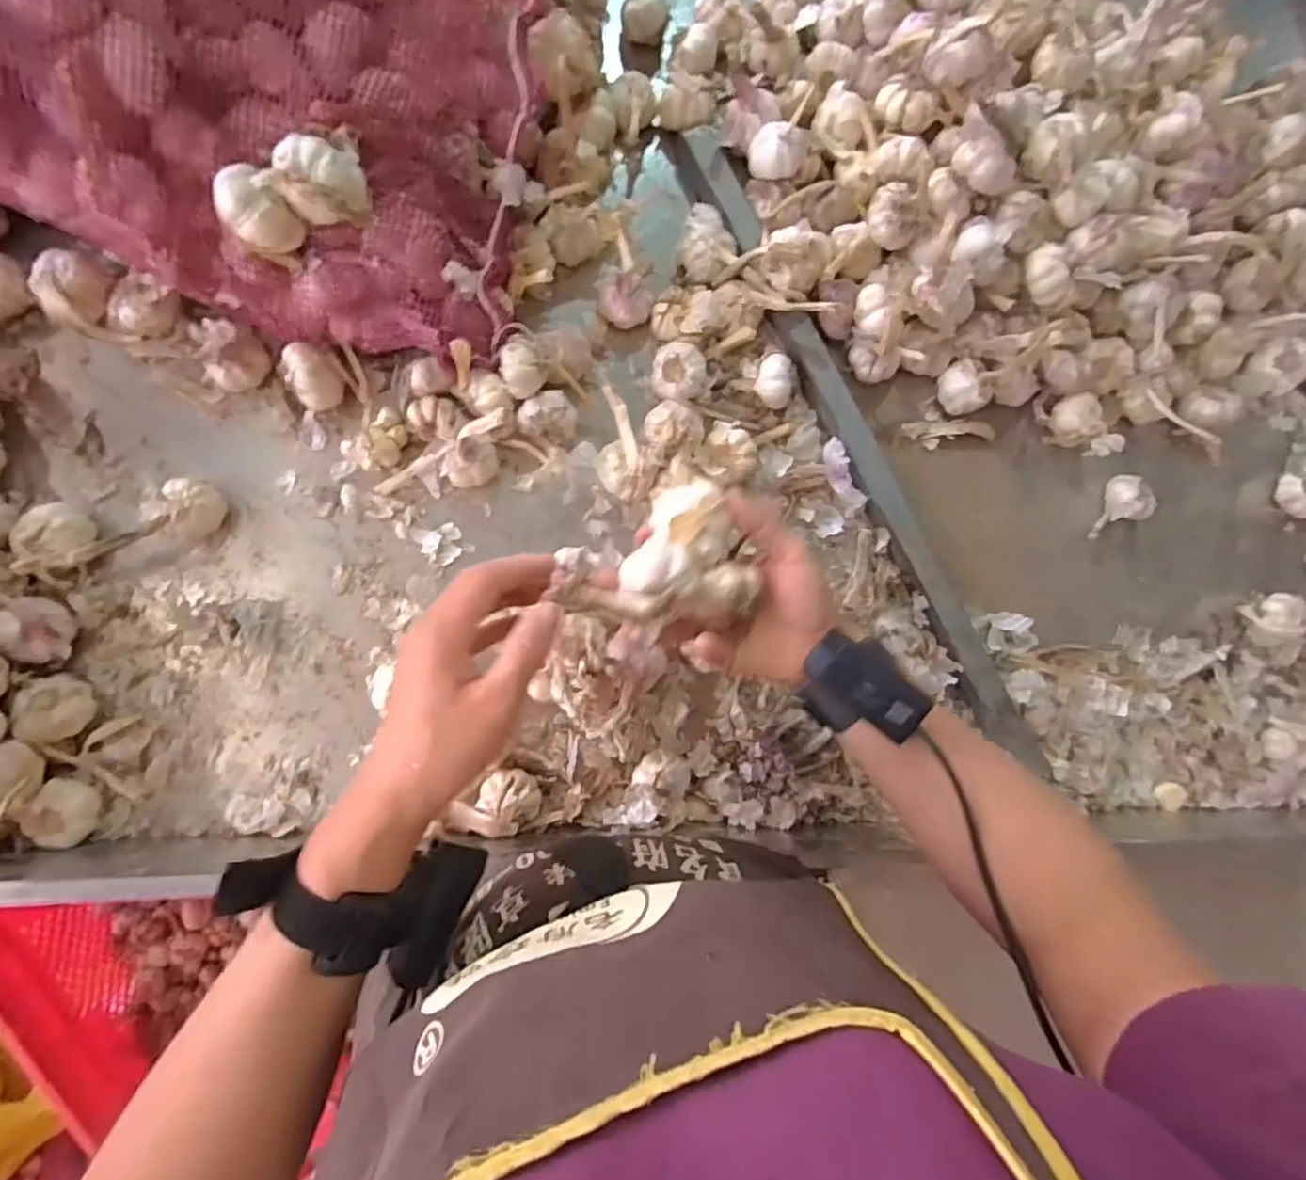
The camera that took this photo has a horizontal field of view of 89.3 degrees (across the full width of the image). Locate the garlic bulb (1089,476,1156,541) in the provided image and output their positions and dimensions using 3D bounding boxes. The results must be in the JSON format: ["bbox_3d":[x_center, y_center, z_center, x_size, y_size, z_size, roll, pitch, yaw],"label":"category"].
[{"bbox_3d":[0.393,-0.068,0.549,0.027,0.035,0.054,19,86,-7],"label":"garlic bulb"}]

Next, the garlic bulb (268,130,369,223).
[{"bbox_3d":[-0.187,-0.235,0.383,0.043,0.041,0.043,0,88,-8],"label":"garlic bulb"}]

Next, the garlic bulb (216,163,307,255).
[{"bbox_3d":[-0.226,-0.219,0.379,0.040,0.042,0.040,45,83,-5],"label":"garlic bulb"}]

